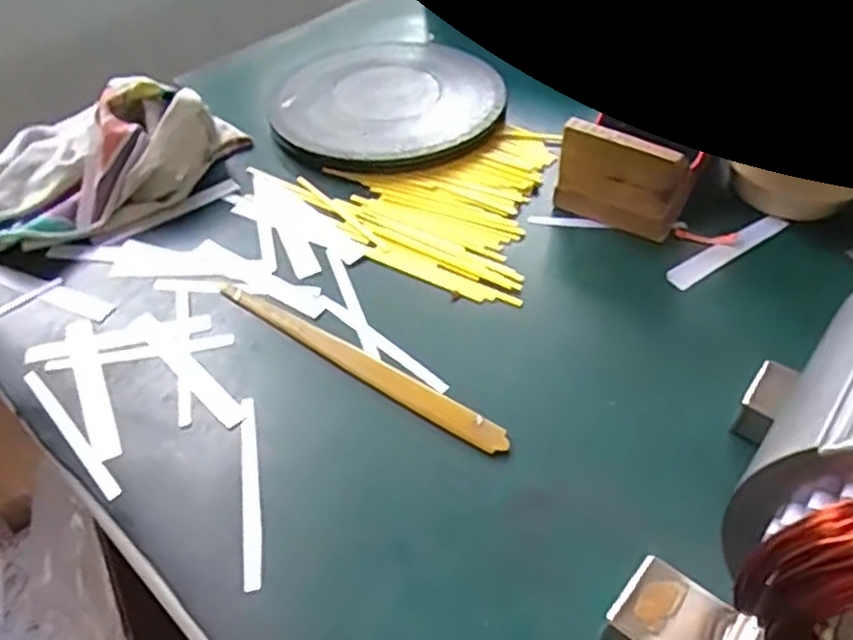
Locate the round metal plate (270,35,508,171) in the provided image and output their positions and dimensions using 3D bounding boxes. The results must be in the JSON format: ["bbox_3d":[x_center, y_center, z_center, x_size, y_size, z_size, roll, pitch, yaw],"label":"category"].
[{"bbox_3d":[-0.037,-0.204,0.611,0.189,0.016,0.225,-9,47,-7],"label":"round metal plate"}]

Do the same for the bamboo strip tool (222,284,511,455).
[{"bbox_3d":[-0.044,0.024,0.418,0.210,0.005,0.020,28,54,25],"label":"bamboo strip tool"}]

